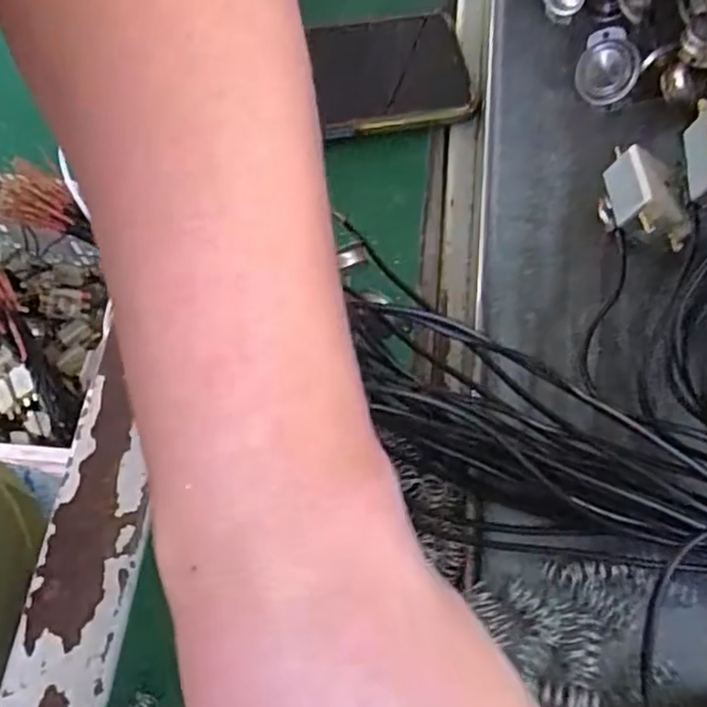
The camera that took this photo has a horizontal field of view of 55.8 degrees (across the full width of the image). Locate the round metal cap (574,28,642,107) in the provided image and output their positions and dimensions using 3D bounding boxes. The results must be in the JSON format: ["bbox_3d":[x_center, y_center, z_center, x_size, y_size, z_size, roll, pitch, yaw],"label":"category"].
[{"bbox_3d":[0.121,-0.135,0.316,0.028,0.032,0.006,15,35,-3],"label":"round metal cap"}]

